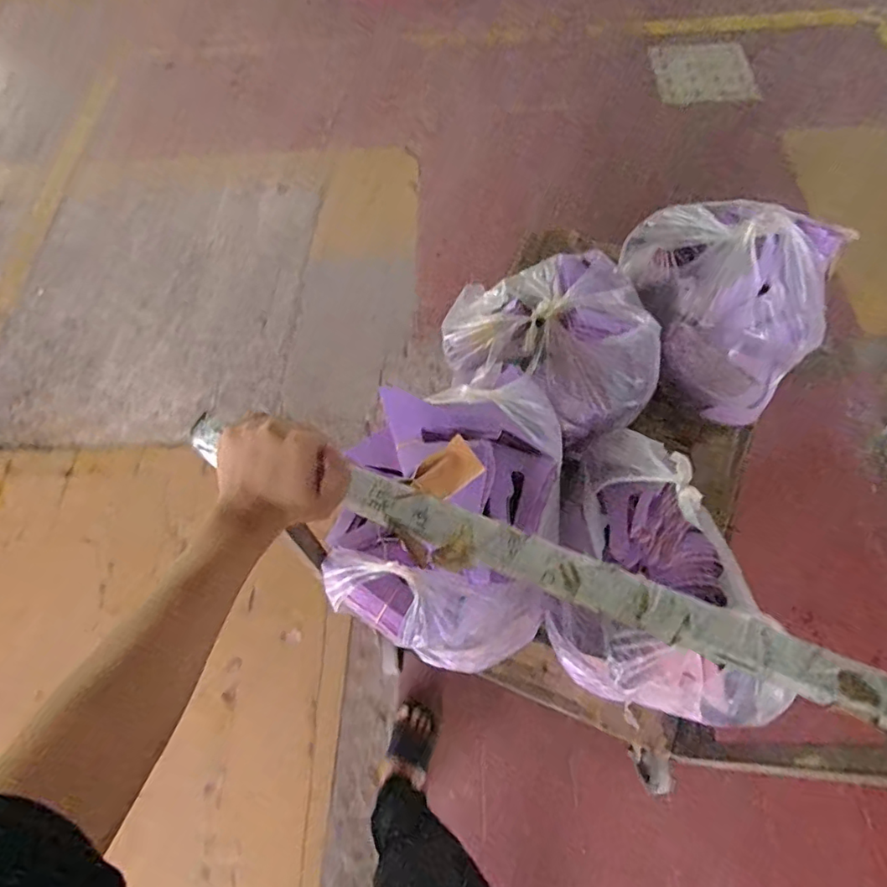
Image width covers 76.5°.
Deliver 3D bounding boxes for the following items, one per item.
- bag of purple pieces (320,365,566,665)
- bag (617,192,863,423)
[{"bbox_3d":[0.028,0.159,0.980,0.338,0.437,0.441,20,51,12],"label":"bag of purple pieces"},{"bbox_3d":[0.588,-0.298,1.233,0.435,0.353,0.301,23,52,14],"label":"bag"}]

